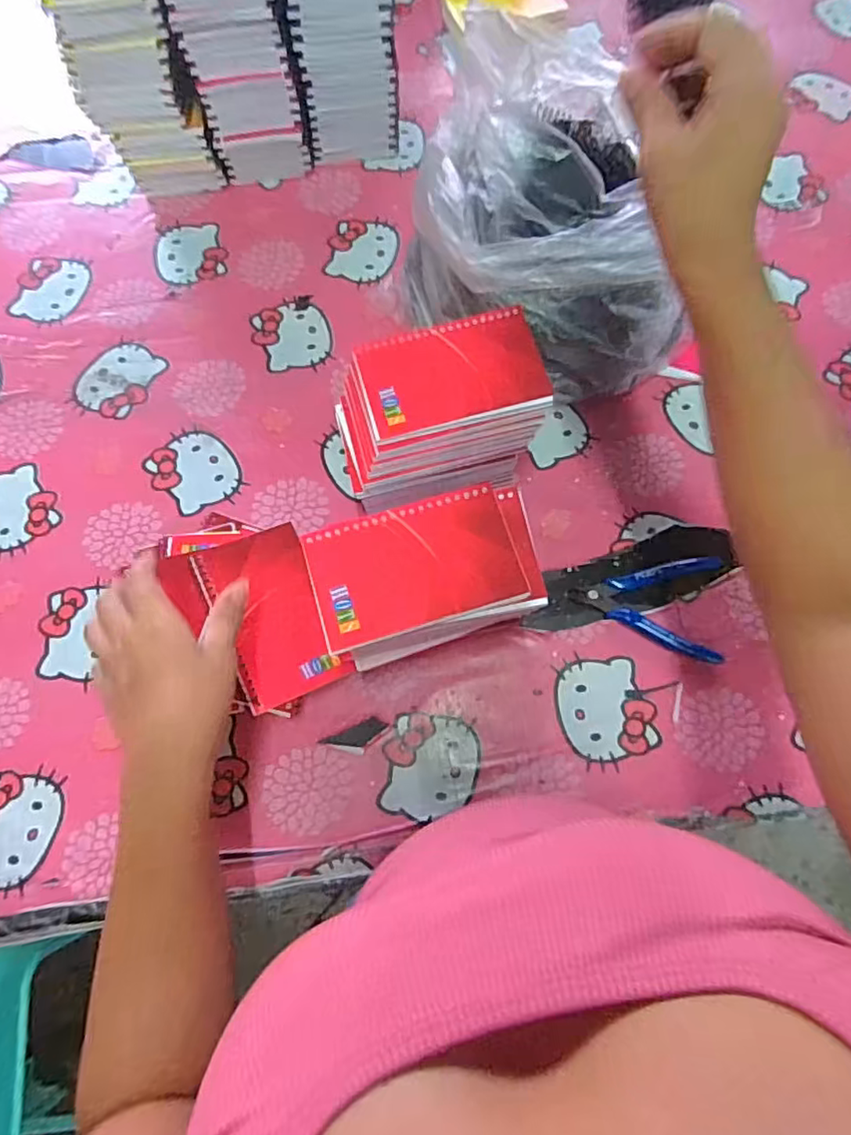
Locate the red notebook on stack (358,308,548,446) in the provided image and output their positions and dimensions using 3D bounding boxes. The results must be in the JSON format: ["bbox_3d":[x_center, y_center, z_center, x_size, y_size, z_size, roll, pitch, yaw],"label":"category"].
[{"bbox_3d":[0.018,-0.142,0.448,0.131,0.012,0.079,-15,72,-4],"label":"red notebook on stack"}]

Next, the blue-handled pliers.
[{"bbox_3d":[0.180,0.028,0.497,0.116,0.012,0.083,7,72,3],"label":"blue-handled pliers"}]

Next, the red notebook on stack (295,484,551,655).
[{"bbox_3d":[0.001,-0.002,0.395,0.143,0.009,0.085,-13,72,-4],"label":"red notebook on stack"}]

